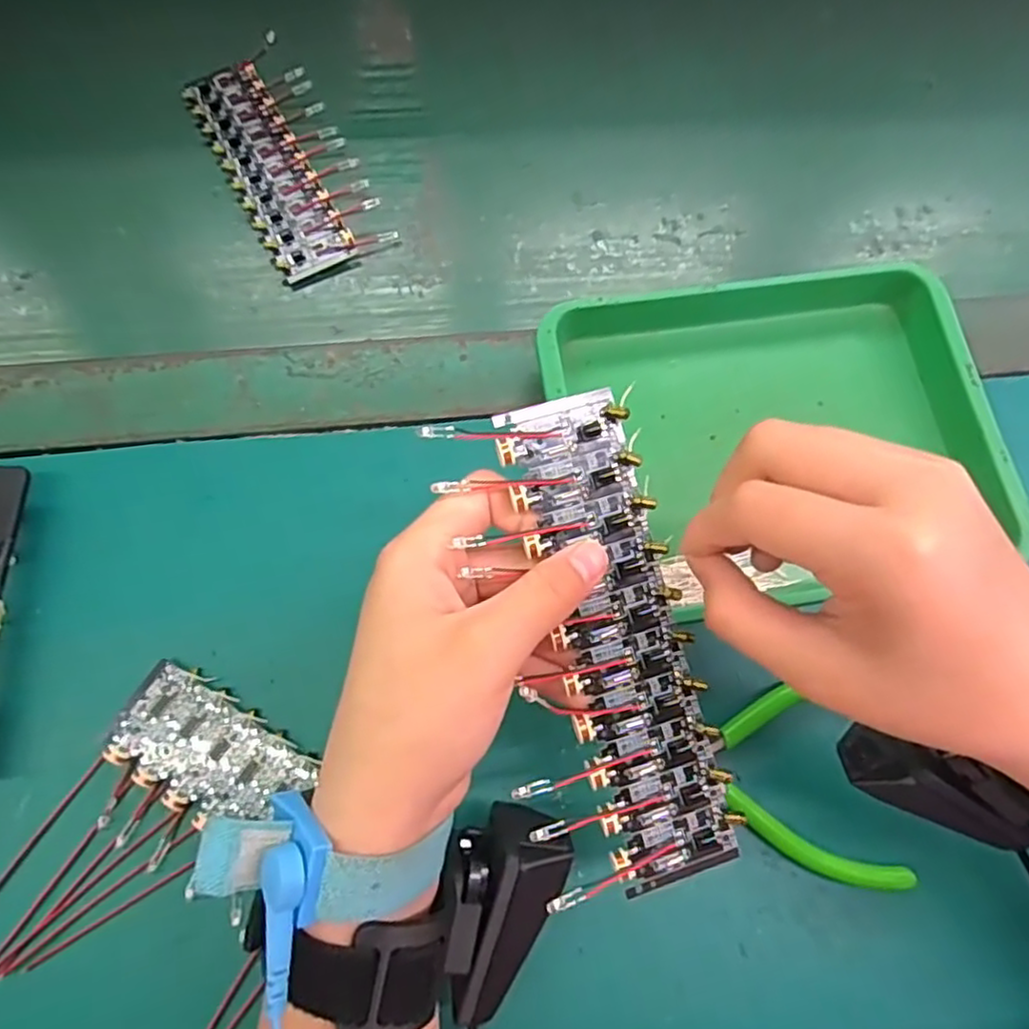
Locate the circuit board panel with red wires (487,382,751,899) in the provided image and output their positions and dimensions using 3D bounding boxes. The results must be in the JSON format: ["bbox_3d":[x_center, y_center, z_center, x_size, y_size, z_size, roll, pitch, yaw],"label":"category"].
[{"bbox_3d":[0.035,0.041,0.226,0.044,0.005,0.162,-15,90,-8],"label":"circuit board panel with red wires"}]

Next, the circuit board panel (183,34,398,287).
[{"bbox_3d":[-0.134,-0.209,0.396,0.068,0.015,0.156,-28,74,-12],"label":"circuit board panel"}]

